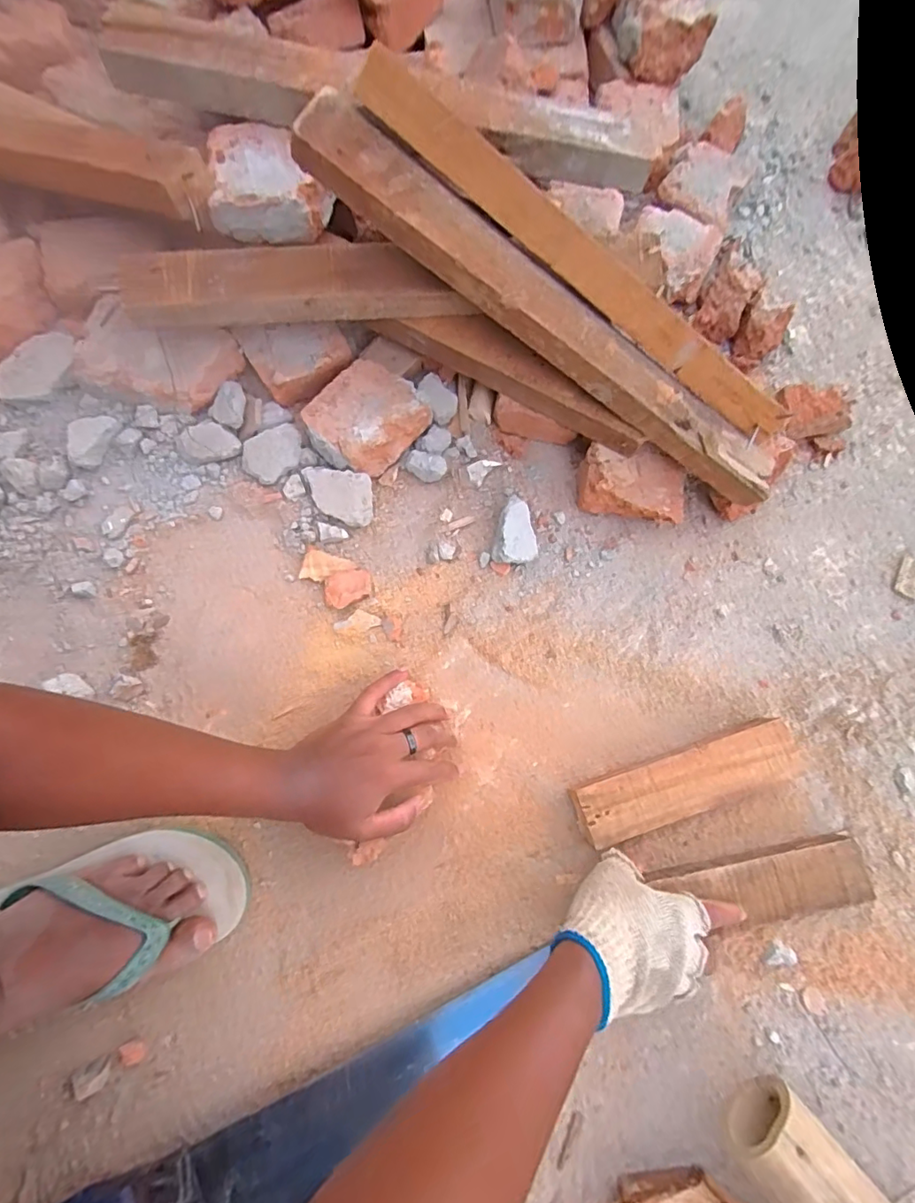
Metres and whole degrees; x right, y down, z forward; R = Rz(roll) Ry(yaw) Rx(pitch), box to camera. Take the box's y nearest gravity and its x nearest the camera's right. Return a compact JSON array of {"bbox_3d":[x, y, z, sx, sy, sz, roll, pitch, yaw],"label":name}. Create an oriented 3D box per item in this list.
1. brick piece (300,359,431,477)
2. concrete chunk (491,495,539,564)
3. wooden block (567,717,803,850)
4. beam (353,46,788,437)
[{"bbox_3d":[-0.102,-0.201,0.594,0.104,0.042,0.120,40,78,8],"label":"brick piece"},{"bbox_3d":[0.064,-0.074,0.590,0.046,0.034,0.070,5,75,0],"label":"concrete chunk"},{"bbox_3d":[0.224,0.177,0.533,0.224,0.042,0.063,-16,77,-6],"label":"wooden block"},{"bbox_3d":[0.125,-0.289,0.475,0.462,0.039,0.026,30,75,-18],"label":"beam"}]

